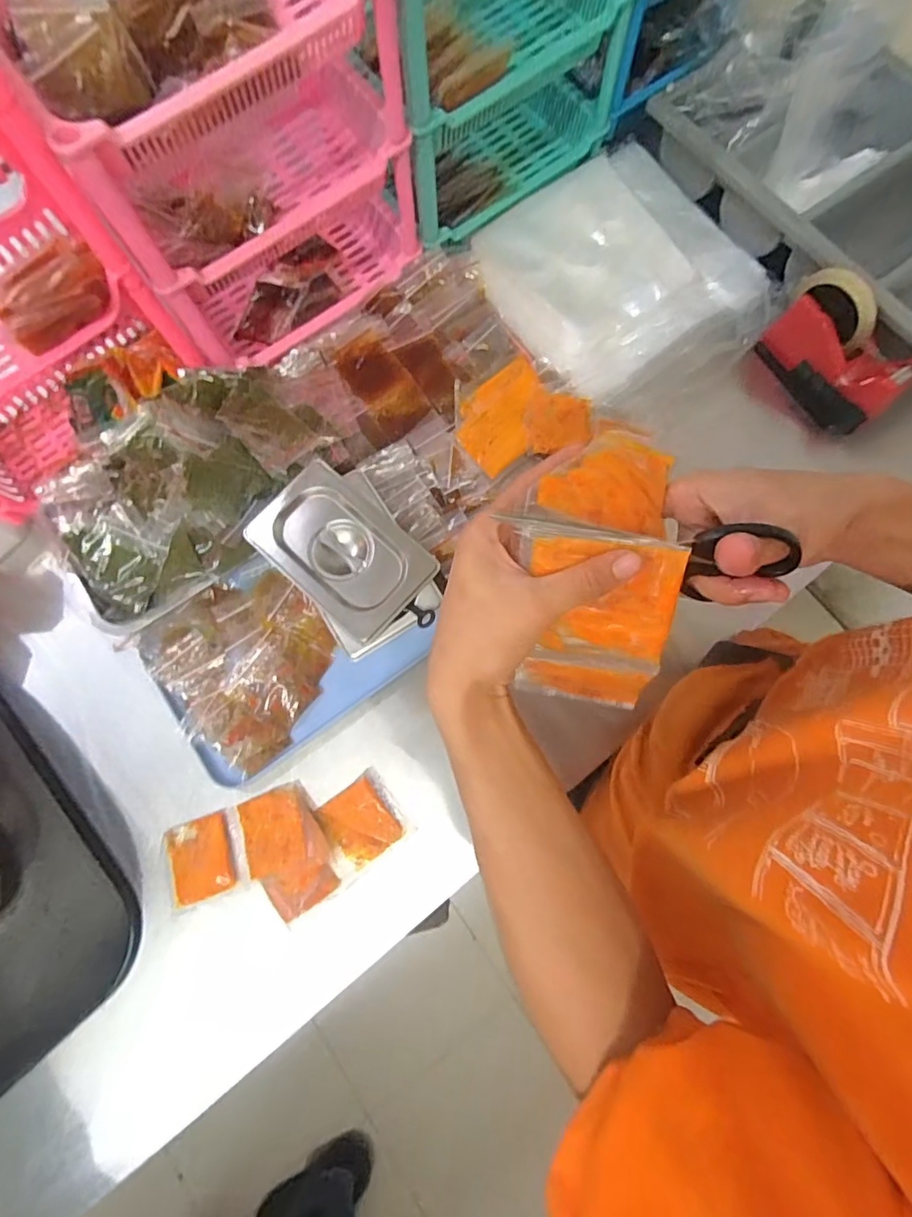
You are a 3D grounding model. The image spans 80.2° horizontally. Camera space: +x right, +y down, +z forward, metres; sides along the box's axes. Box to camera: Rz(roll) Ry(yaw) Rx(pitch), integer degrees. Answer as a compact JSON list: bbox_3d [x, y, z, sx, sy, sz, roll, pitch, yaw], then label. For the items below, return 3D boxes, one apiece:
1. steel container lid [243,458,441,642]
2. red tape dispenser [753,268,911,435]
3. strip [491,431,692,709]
[{"bbox_3d":[-0.116,-0.060,0.547,0.173,0.012,0.116,42,83,8],"label":"steel container lid"},{"bbox_3d":[0.435,-0.291,0.626,0.065,0.108,0.162,-39,78,-7],"label":"red tape dispenser"},{"bbox_3d":[0.077,-0.032,0.306,0.086,0.058,0.149,6,79,2],"label":"strip"}]

